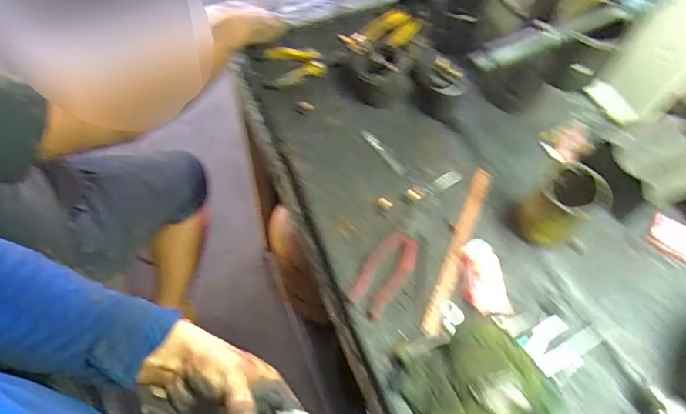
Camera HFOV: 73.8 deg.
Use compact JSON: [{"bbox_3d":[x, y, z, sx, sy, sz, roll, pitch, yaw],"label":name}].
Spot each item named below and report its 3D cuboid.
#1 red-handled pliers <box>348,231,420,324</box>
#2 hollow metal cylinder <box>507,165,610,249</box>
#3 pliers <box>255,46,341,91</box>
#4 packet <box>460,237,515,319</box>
[{"bbox_3d":[0.055,0.089,0.622,0.056,0.019,0.116,36,65,16],"label":"red-handled pliers"},{"bbox_3d":[0.297,-0.003,0.614,0.089,0.107,0.077,-30,66,-17],"label":"hollow metal cylinder"},{"bbox_3d":[-0.080,-0.249,0.808,0.141,0.034,0.089,-3,61,-4],"label":"pliers"},{"bbox_3d":[0.187,0.096,0.613,0.048,0.029,0.101,-6,61,-6],"label":"packet"}]

